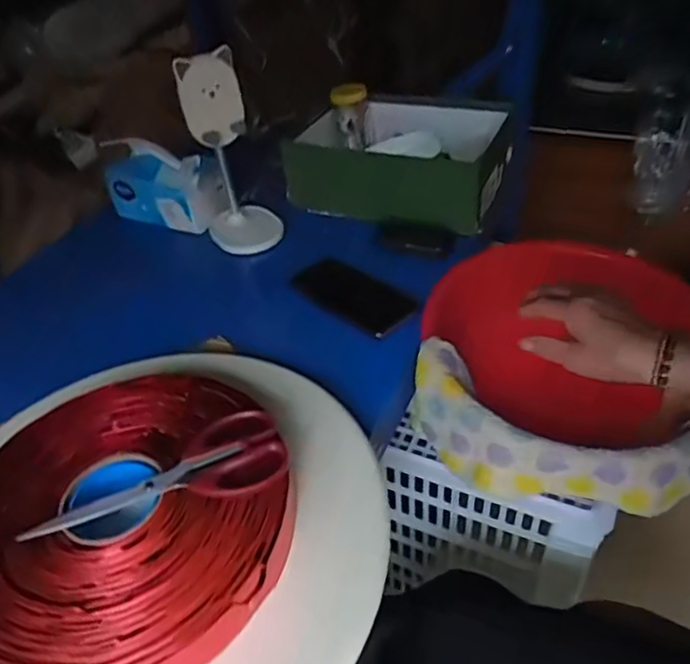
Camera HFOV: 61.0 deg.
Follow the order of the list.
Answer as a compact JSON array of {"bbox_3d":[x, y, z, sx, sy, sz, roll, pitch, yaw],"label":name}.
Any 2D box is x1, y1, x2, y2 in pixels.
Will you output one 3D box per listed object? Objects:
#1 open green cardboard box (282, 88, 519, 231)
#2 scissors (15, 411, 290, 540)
[{"bbox_3d":[0.079,-0.271,0.902,0.334,0.111,0.228,19,47,26],"label":"open green cardboard box"},{"bbox_3d":[-0.147,0.109,0.472,0.199,0.012,0.079,-10,41,-4],"label":"scissors"}]

